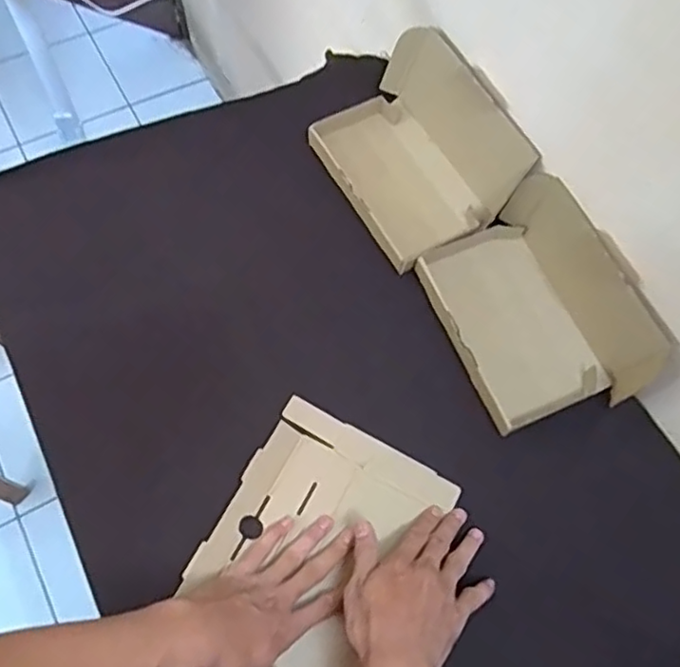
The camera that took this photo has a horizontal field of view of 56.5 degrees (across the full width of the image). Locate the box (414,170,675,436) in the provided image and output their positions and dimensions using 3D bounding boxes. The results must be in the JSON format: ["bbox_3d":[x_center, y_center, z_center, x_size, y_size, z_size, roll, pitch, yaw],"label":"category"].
[{"bbox_3d":[0.194,-0.030,0.636,0.161,0.120,0.226,-22,71,-12],"label":"box"}]

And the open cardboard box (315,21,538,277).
[{"bbox_3d":[0.081,-0.205,0.694,0.172,0.112,0.217,-33,73,-15],"label":"open cardboard box"}]

